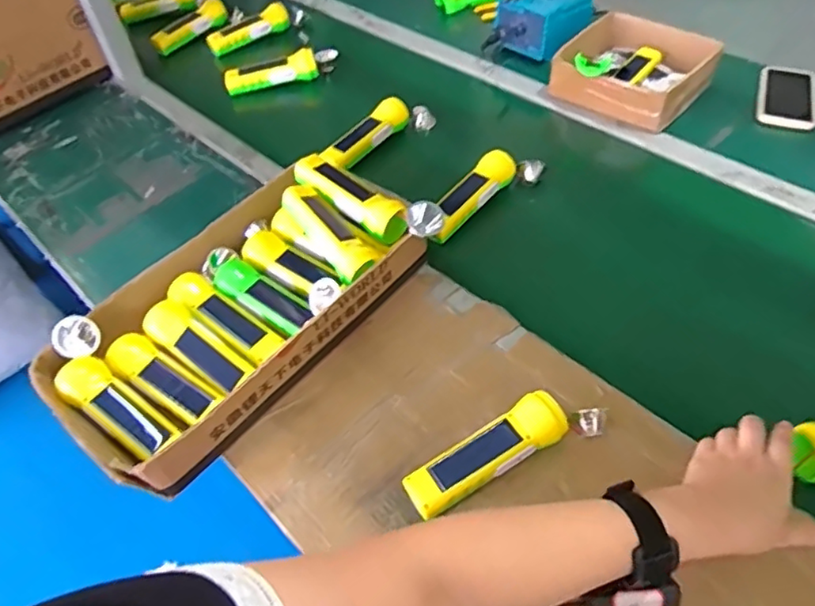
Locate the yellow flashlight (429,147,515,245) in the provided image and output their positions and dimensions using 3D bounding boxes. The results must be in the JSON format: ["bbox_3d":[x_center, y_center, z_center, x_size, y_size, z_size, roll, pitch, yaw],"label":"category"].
[{"bbox_3d":[0.081,-0.153,0.810,0.052,0.039,0.171,33,59,27],"label":"yellow flashlight"}]

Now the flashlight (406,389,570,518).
[{"bbox_3d":[0.077,0.150,0.574,0.167,0.043,0.047,-27,54,-17],"label":"flashlight"}]

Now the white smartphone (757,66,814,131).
[{"bbox_3d":[0.610,-0.334,0.950,0.092,0.011,0.166,15,57,9],"label":"white smartphone"}]

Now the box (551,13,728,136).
[{"bbox_3d":[0.376,-0.389,0.976,0.213,0.065,0.218,32,59,28],"label":"box"}]

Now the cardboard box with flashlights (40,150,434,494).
[{"bbox_3d":[-0.192,0.002,0.686,0.219,0.092,0.413,32,59,26],"label":"cardboard box with flashlights"}]

